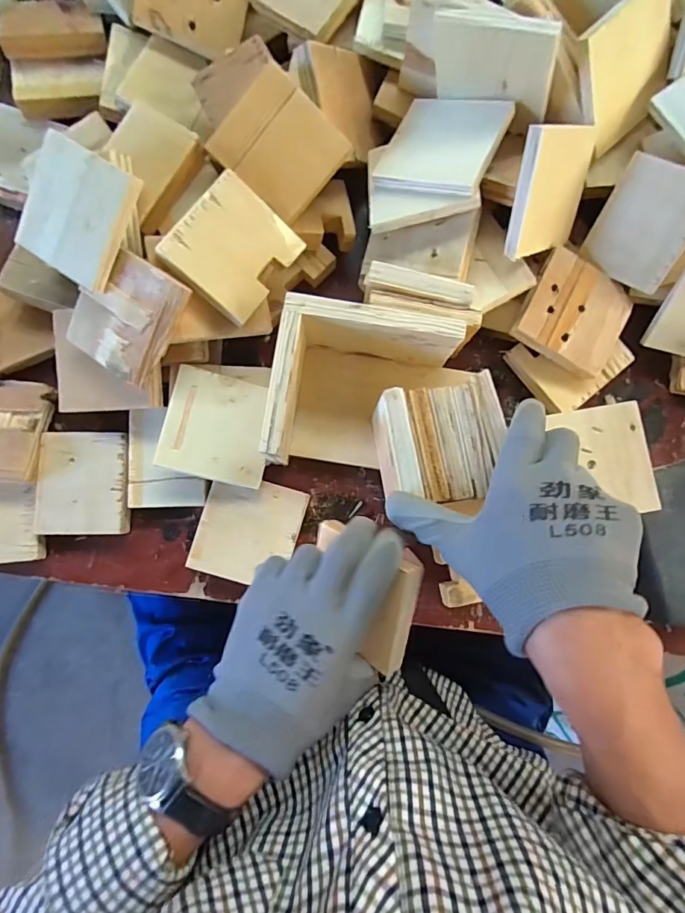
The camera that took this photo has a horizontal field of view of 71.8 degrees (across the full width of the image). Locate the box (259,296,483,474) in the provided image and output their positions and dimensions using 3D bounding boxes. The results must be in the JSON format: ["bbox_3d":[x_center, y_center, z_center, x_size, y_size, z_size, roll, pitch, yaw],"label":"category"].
[{"bbox_3d":[0.020,-0.052,0.406,0.151,0.089,0.131,9,84,-2],"label":"box"}]

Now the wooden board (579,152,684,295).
[{"bbox_3d":[0.254,-0.195,0.398,0.073,0.089,0.009,36,45,20],"label":"wooden board"}]

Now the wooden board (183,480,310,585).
[{"bbox_3d":[-0.084,0.066,0.420,0.085,0.012,0.089,17,83,-1],"label":"wooden board"}]

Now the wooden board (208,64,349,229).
[{"bbox_3d":[-0.051,-0.254,0.390,0.089,0.010,0.081,43,100,-9],"label":"wooden board"}]

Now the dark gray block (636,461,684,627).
[{"bbox_3d":[0.299,0.076,0.418,0.083,0.019,0.136,-7,84,-4],"label":"dark gray block"}]

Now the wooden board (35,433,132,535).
[{"bbox_3d":[-0.231,0.023,0.419,0.078,0.009,0.090,0,84,-3],"label":"wooden board"}]

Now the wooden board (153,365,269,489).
[{"bbox_3d":[-0.107,-0.026,0.411,0.087,0.006,0.091,13,76,-14],"label":"wooden board"}]

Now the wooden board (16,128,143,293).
[{"bbox_3d":[-0.207,-0.188,0.364,0.091,0.007,0.089,32,106,8],"label":"wooden board"}]

